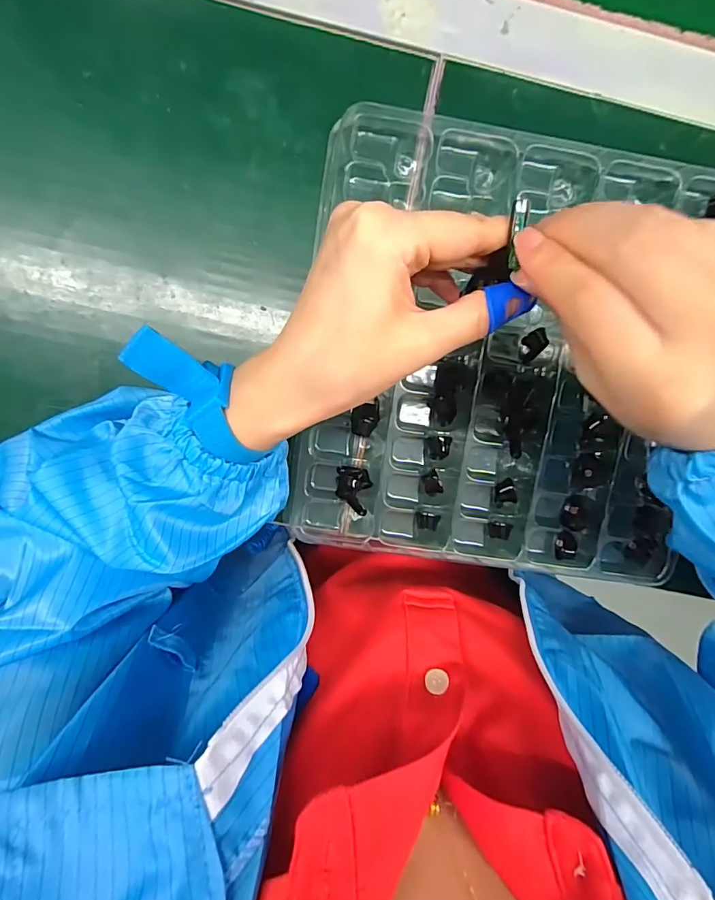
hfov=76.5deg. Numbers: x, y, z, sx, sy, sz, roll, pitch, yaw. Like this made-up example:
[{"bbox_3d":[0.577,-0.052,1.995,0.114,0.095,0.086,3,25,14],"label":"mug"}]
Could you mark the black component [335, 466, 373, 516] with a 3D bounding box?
[{"bbox_3d":[-0.003,0.026,0.287,0.024,0.016,0.028,14,98,-5],"label":"black component"}]

